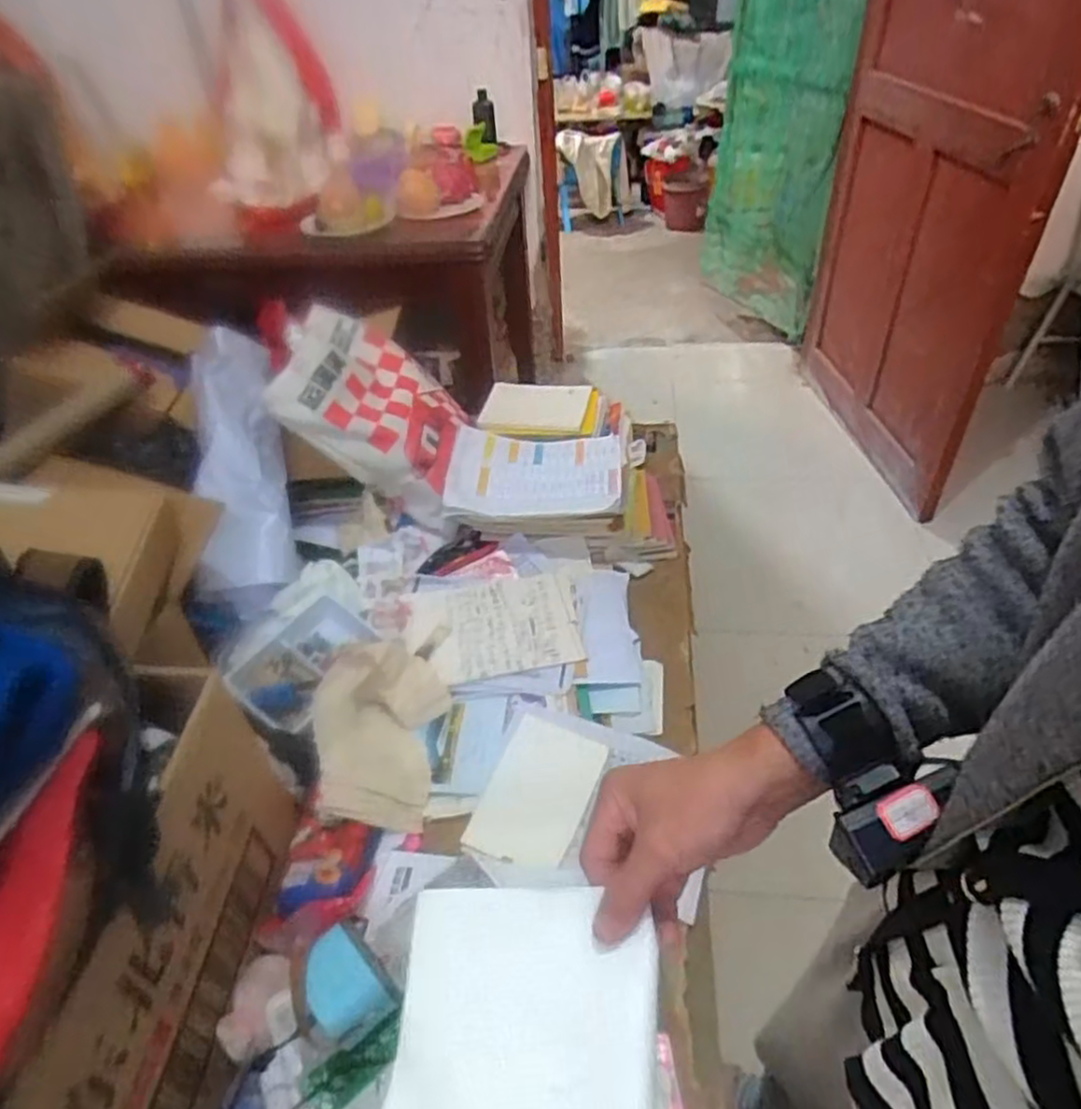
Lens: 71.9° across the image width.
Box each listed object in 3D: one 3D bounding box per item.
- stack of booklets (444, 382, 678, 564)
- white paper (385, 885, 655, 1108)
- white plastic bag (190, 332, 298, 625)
[{"bbox_3d":[0.035,-0.173,1.346,0.386,0.115,0.391,-3,41,1],"label":"stack of booklets"},{"bbox_3d":[-0.013,0.254,0.354,0.131,0.008,0.179,-9,45,16],"label":"white paper"},{"bbox_3d":[-0.501,-0.146,1.239,0.143,0.108,0.493,-11,65,-8],"label":"white plastic bag"}]

